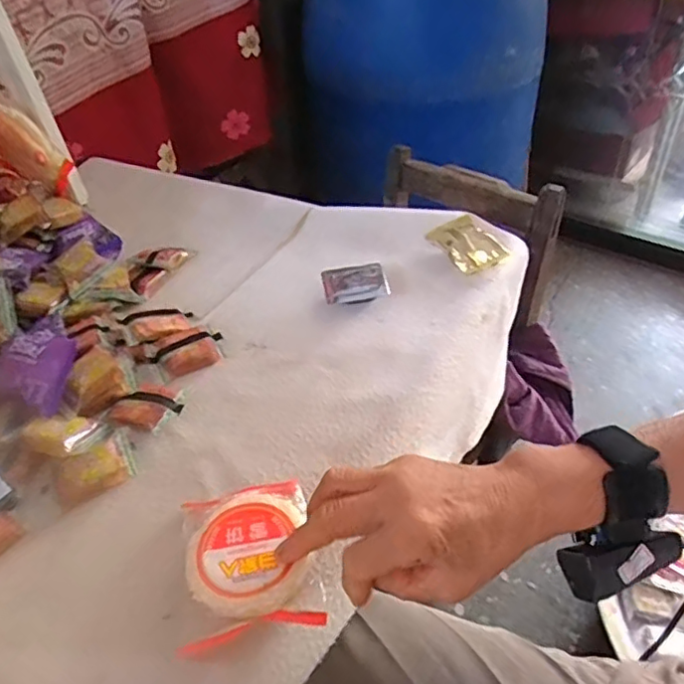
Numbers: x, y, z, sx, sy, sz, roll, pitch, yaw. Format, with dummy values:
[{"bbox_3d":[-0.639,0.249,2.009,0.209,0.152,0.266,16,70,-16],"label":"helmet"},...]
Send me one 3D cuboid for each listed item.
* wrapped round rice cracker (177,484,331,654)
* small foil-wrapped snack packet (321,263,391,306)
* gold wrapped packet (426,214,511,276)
[{"bbox_3d":[-0.060,0.139,0.384,0.083,0.021,0.097,-9,41,-8],"label":"wrapped round rice cracker"},{"bbox_3d":[0.013,-0.060,0.595,0.060,0.018,0.050,-8,41,-6],"label":"small foil-wrapped snack packet"},{"bbox_3d":[0.131,-0.104,0.618,0.057,0.023,0.072,-20,43,-19],"label":"gold wrapped packet"}]

